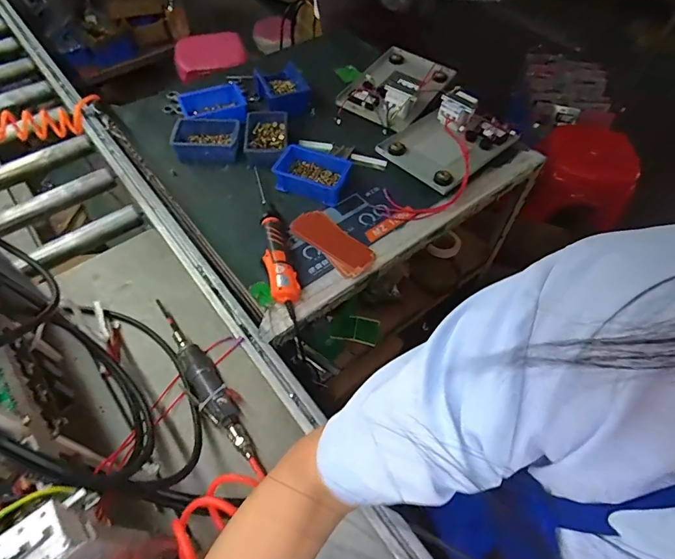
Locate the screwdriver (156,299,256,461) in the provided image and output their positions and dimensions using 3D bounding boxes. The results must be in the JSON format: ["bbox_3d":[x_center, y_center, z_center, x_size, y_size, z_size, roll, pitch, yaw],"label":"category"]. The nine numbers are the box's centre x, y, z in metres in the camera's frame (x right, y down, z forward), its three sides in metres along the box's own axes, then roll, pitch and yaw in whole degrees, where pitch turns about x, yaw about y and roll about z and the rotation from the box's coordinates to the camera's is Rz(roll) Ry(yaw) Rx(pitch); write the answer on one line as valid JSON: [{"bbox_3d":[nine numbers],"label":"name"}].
[{"bbox_3d":[-0.222,0.151,0.673,0.055,0.050,0.309,-37,64,-23],"label":"screwdriver"}]

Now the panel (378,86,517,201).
[{"bbox_3d":[0.249,-0.319,0.954,0.218,0.045,0.277,38,63,22],"label":"panel"}]

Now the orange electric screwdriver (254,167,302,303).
[{"bbox_3d":[-0.130,-0.099,0.819,0.053,0.042,0.352,-12,57,-9],"label":"orange electric screwdriver"}]

